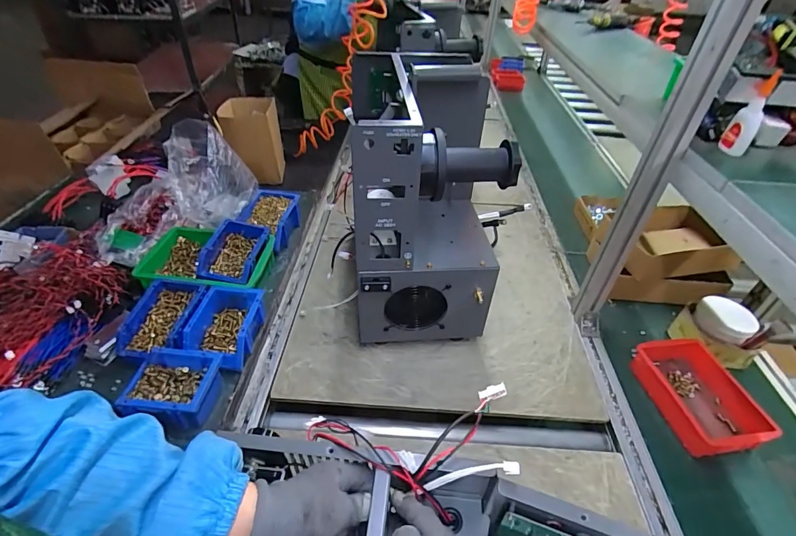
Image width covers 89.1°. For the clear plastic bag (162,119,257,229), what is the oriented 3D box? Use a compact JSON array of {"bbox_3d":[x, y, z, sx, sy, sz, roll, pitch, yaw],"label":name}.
[{"bbox_3d":[-0.405,-0.208,0.890,0.162,0.220,0.111,-14,43,-19],"label":"clear plastic bag"}]

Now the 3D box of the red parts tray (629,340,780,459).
[{"bbox_3d":[0.519,0.224,0.711,0.129,0.056,0.204,-6,41,-10],"label":"red parts tray"}]

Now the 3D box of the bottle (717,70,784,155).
[{"bbox_3d":[0.515,-0.224,0.592,0.036,0.109,0.025,30,47,28],"label":"bottle"}]

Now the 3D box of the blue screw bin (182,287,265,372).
[{"bbox_3d":[-0.321,0.110,0.749,0.116,0.068,0.148,4,40,2],"label":"blue screw bin"}]

